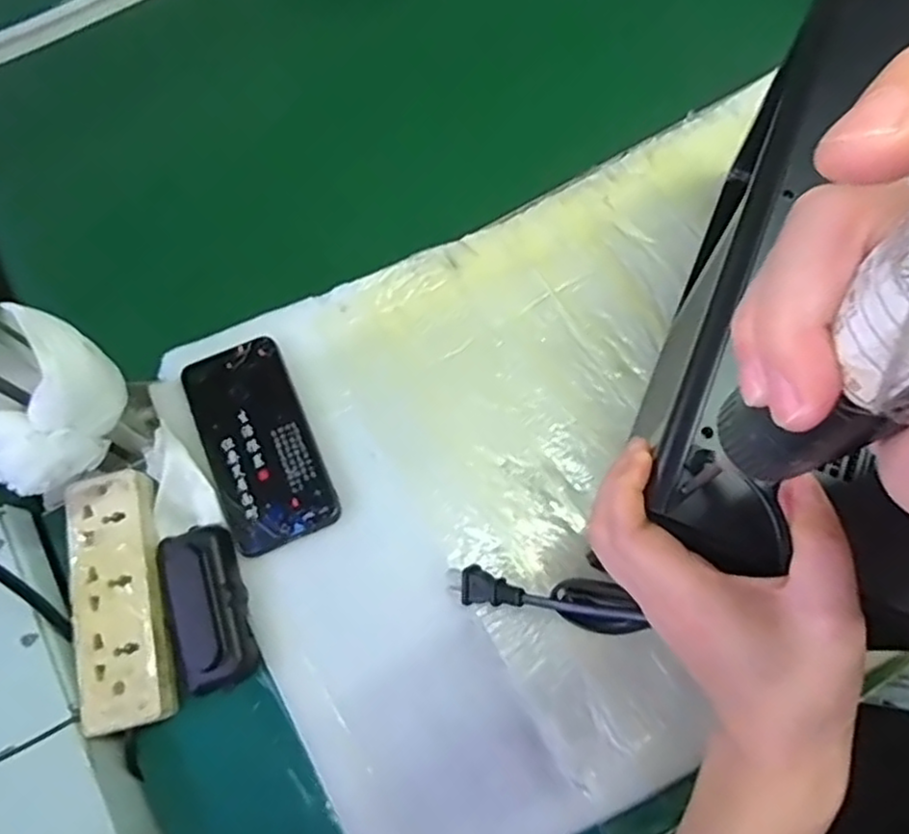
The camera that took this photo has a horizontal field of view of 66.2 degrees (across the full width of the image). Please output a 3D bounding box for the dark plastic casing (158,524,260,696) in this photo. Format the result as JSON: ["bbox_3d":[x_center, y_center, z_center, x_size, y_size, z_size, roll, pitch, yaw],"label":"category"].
[{"bbox_3d":[-0.165,0.126,0.464,0.046,0.023,0.105,-17,71,-4],"label":"dark plastic casing"}]

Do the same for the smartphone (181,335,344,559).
[{"bbox_3d":[-0.142,0.018,0.506,0.076,0.016,0.152,-23,71,-6],"label":"smartphone"}]

